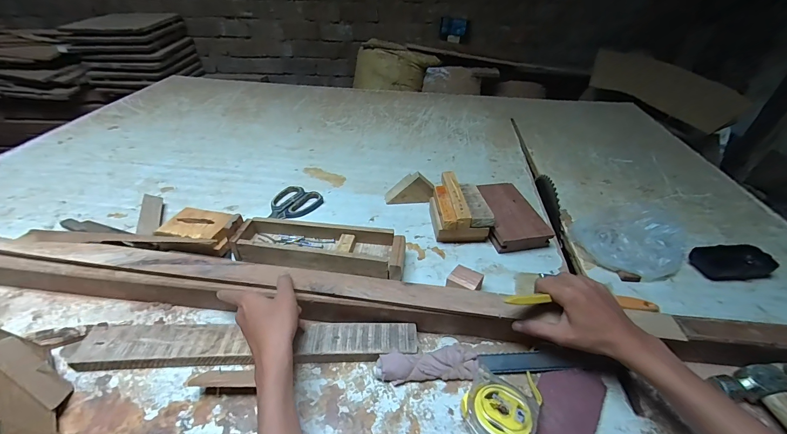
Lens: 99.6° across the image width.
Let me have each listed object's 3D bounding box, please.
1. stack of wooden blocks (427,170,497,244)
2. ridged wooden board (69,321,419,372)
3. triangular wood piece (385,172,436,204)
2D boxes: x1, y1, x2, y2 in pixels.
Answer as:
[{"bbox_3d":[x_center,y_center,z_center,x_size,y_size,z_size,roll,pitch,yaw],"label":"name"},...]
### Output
[{"bbox_3d":[0.115,-0.017,0.618,0.089,0.061,0.149,-3,38,-6],"label":"stack of wooden blocks"},{"bbox_3d":[-0.174,0.157,0.409,0.400,0.022,0.052,-1,38,-3],"label":"ridged wooden board"},{"bbox_3d":[0.032,-0.056,0.666,0.094,0.059,0.037,6,38,6],"label":"triangular wood piece"}]

